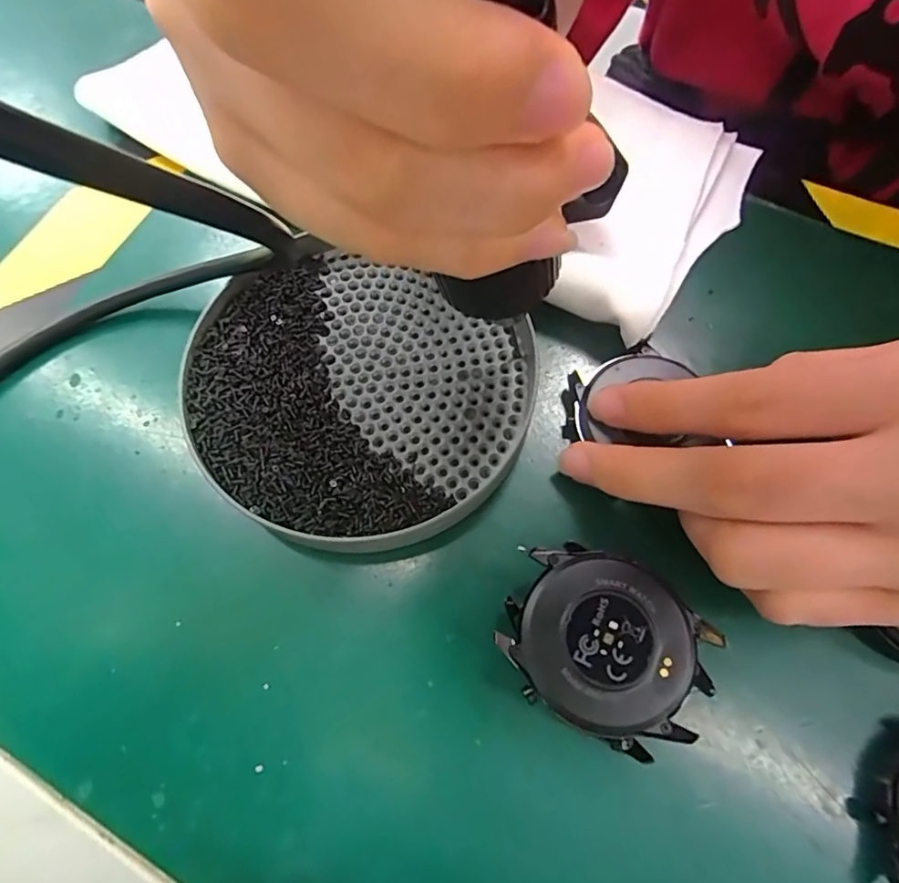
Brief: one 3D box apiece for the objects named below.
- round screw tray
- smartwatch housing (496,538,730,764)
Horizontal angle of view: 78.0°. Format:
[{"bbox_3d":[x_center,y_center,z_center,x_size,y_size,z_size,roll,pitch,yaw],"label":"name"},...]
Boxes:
[{"bbox_3d":[-0.032,-0.019,0.185,0.109,0.018,0.103,-1,69,2],"label":"round screw tray"},{"bbox_3d":[0.041,0.053,0.148,0.051,0.012,0.043,25,72,11],"label":"smartwatch housing"}]

